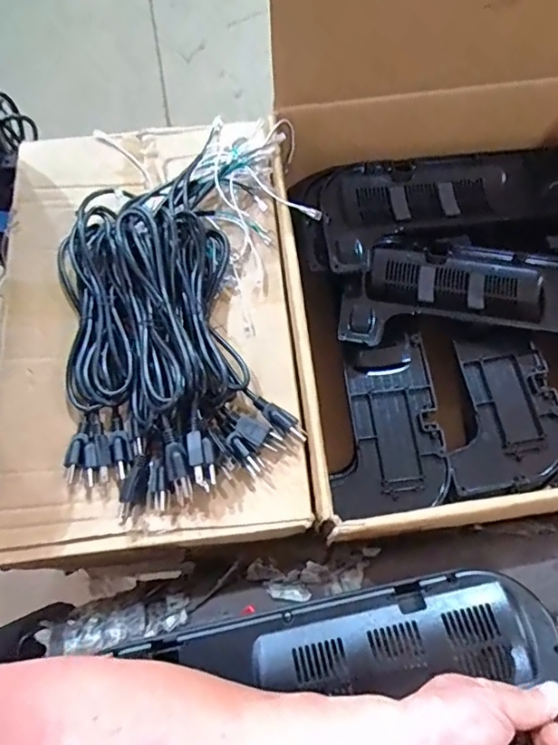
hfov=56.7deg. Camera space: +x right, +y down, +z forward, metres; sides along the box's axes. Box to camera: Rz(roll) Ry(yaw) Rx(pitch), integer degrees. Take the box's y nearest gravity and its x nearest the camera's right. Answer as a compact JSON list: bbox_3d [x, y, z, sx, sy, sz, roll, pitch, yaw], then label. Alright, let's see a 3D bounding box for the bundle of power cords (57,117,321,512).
[{"bbox_3d":[-0.111,-0.088,0.591,0.293,0.049,0.445,-12,68,-2],"label":"bundle of power cords"}]

